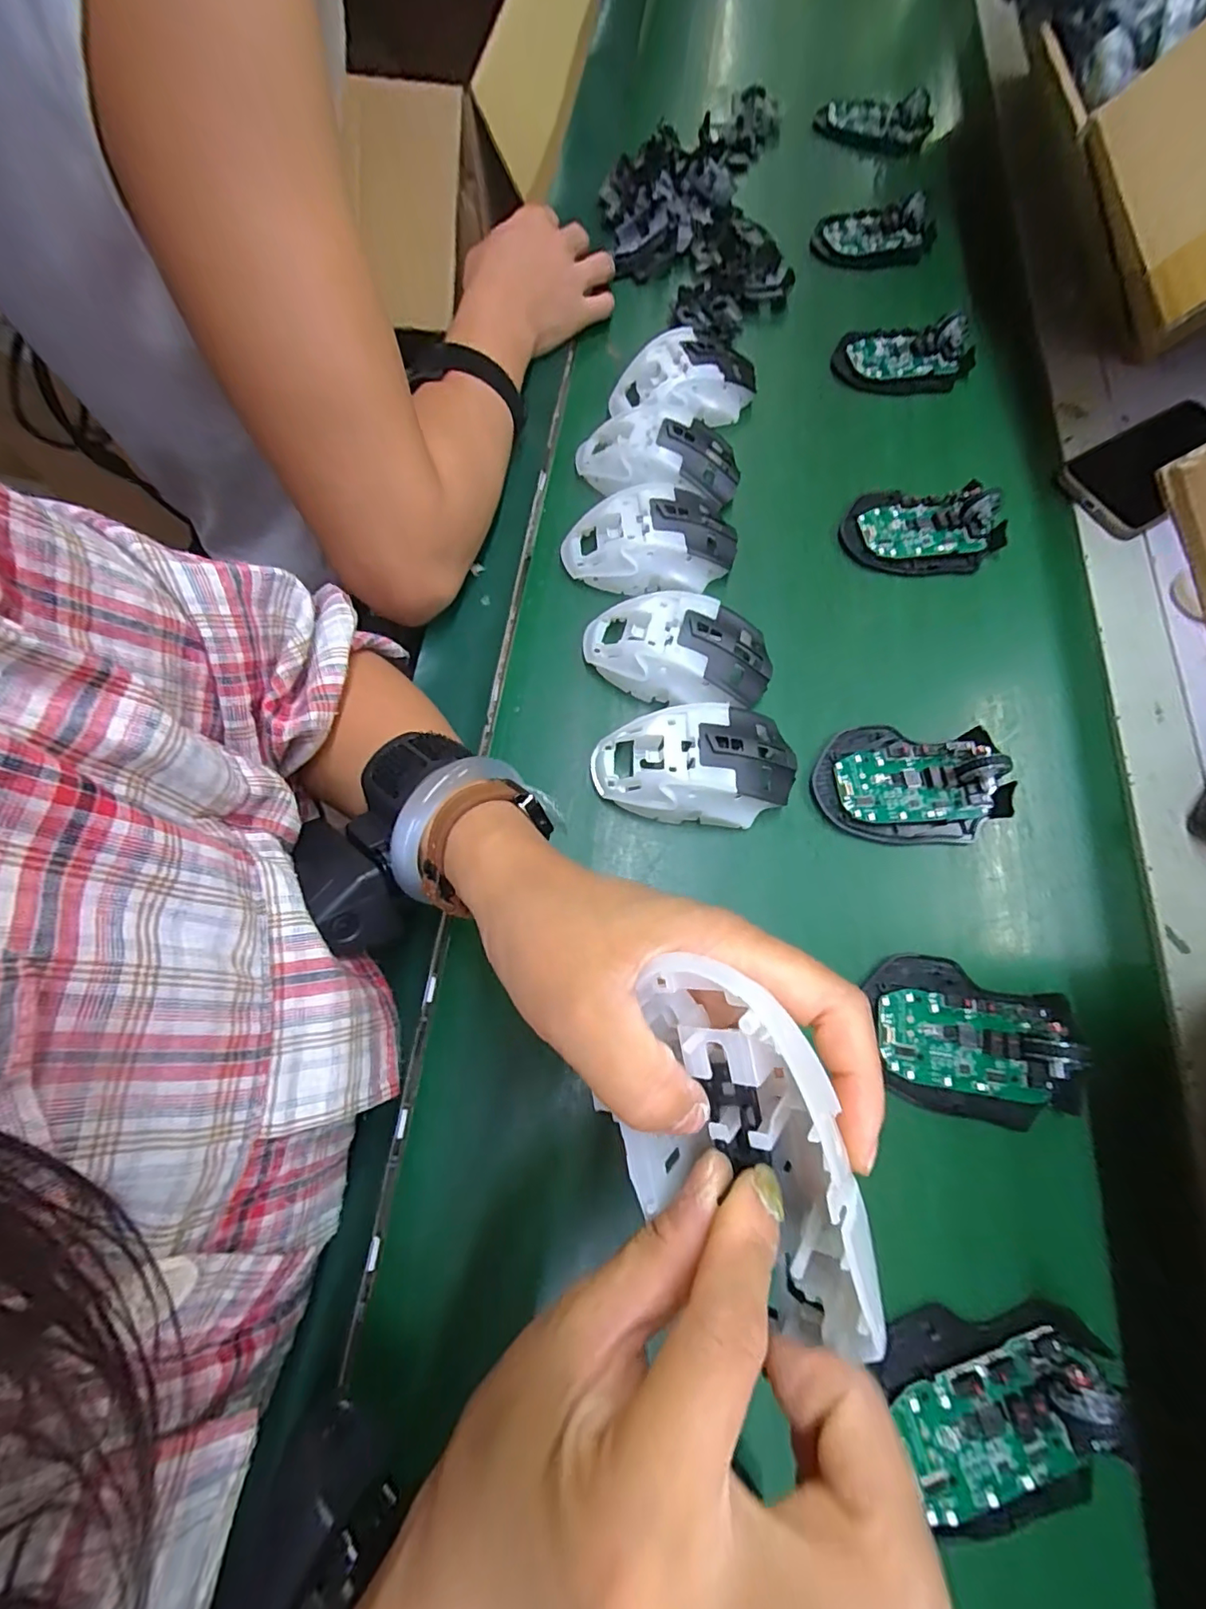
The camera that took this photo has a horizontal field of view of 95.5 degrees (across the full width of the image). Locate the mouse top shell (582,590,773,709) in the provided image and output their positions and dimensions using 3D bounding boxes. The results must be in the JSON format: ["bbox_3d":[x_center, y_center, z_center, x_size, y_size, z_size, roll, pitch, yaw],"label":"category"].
[{"bbox_3d":[0.046,-0.093,0.336,0.116,0.036,0.066,16,72,3],"label":"mouse top shell"}]

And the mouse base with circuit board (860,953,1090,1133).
[{"bbox_3d":[0.190,0.119,0.278,0.104,0.028,0.073,13,72,2],"label":"mouse base with circuit board"}]

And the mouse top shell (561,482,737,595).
[{"bbox_3d":[0.033,-0.170,0.357,0.113,0.031,0.068,-14,73,-7],"label":"mouse top shell"}]

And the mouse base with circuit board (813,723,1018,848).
[{"bbox_3d":[0.183,-0.015,0.322,0.111,0.027,0.074,-1,72,-3],"label":"mouse base with circuit board"}]

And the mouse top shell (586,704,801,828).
[{"bbox_3d":[0.052,-0.021,0.312,0.111,0.035,0.063,-6,72,-5],"label":"mouse top shell"}]

